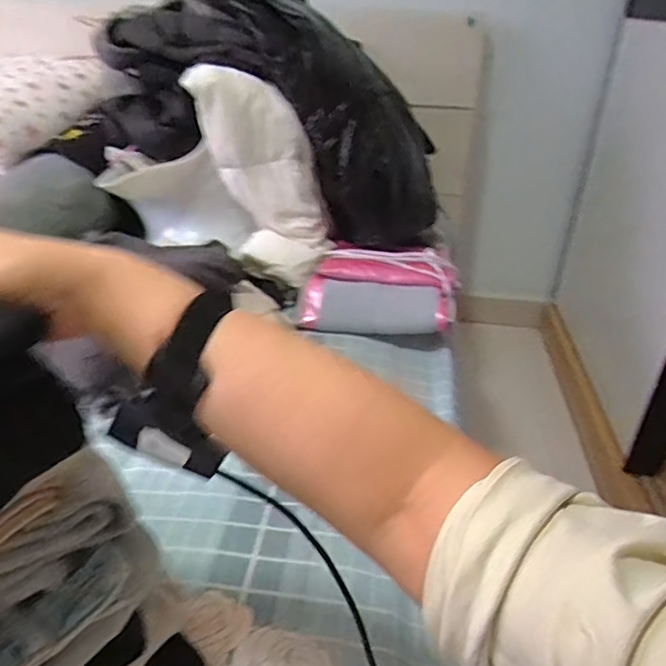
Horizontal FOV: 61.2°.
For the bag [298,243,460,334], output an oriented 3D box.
[{"bbox_3d":[0.086,-0.078,1.001,0.265,0.076,0.192,5,31,4],"label":"bag"}]

